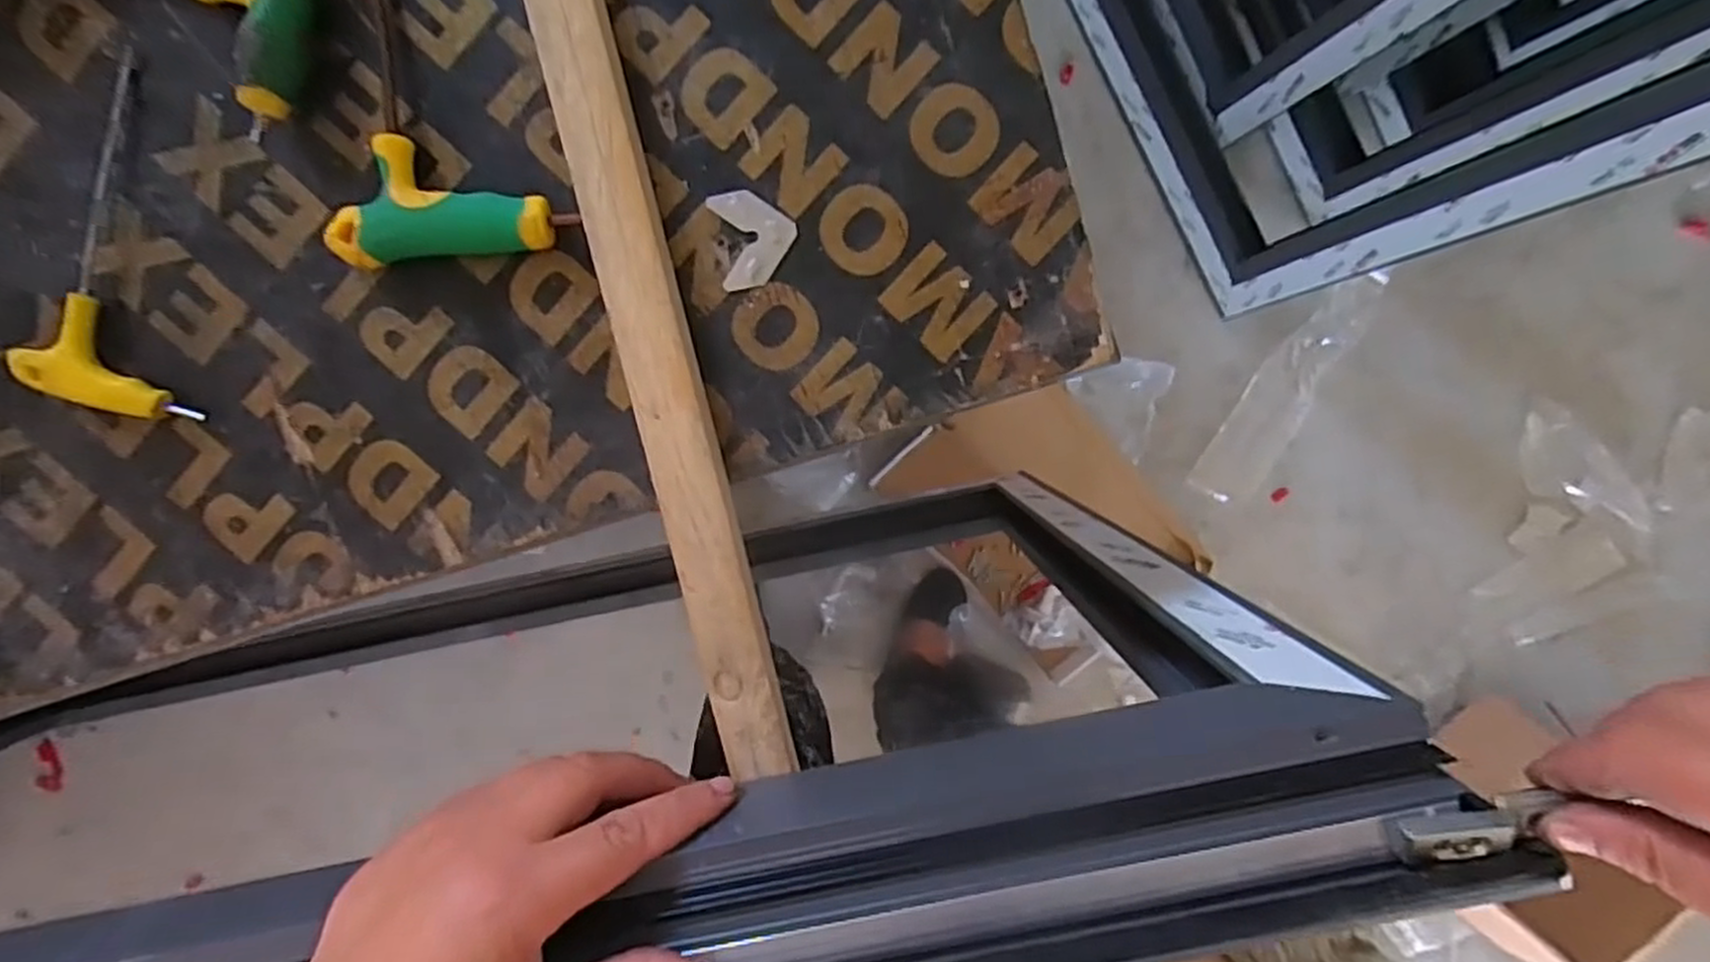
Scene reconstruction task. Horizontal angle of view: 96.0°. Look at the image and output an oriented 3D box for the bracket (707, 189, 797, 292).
[{"bbox_3d":[-0.040,-0.099,0.311,0.032,0.004,0.038,-11,97,1],"label":"bracket"}]

